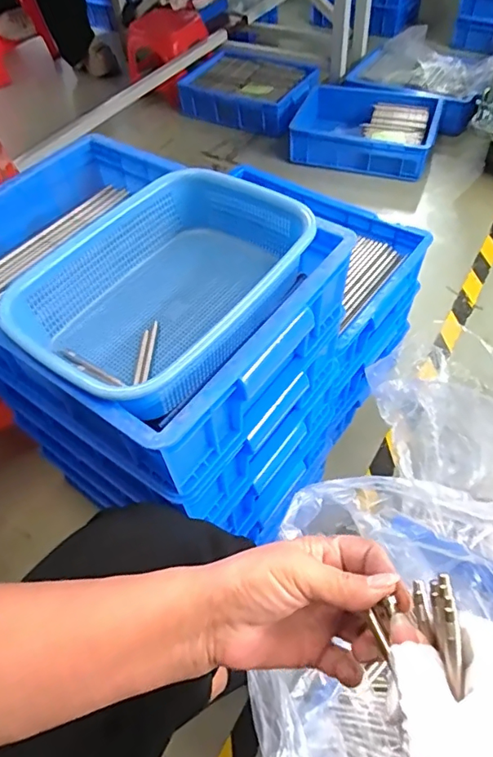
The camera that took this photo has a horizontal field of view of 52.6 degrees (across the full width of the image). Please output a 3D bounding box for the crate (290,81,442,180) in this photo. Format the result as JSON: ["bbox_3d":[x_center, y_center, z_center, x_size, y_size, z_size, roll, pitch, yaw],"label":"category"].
[{"bbox_3d":[0.372,-0.786,1.572,0.423,0.100,0.348,15,55,14],"label":"crate"}]

